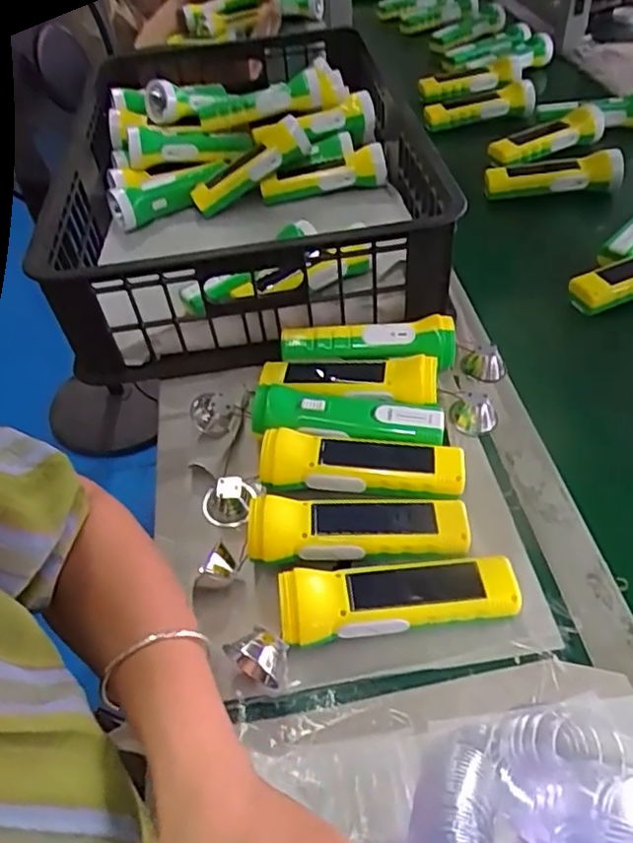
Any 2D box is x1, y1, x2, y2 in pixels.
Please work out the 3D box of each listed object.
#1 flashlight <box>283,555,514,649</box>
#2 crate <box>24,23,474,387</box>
[{"bbox_3d":[0.056,0.126,0.445,0.162,0.043,0.047,-7,47,-1],"label":"flashlight"},{"bbox_3d":[-0.096,-0.316,0.795,0.392,0.126,0.590,-10,45,-4],"label":"crate"}]

